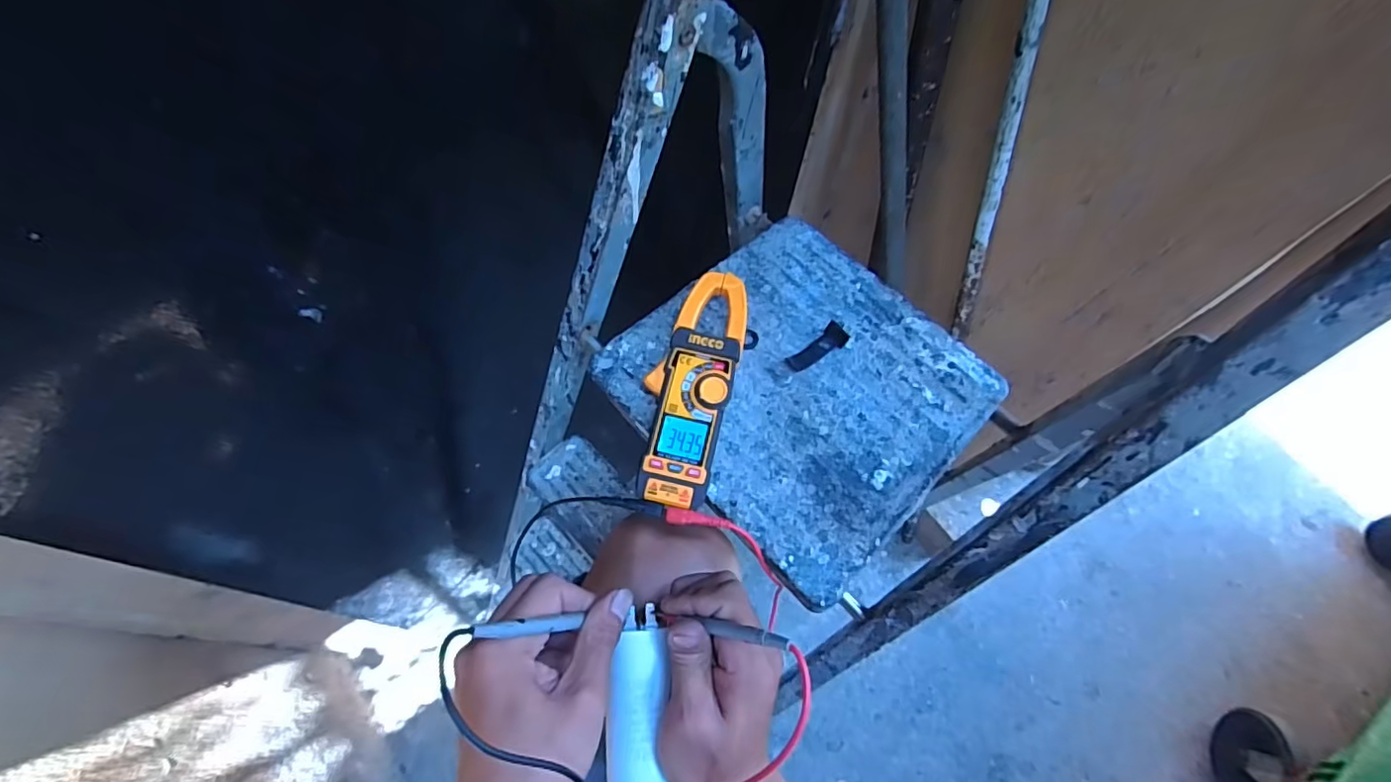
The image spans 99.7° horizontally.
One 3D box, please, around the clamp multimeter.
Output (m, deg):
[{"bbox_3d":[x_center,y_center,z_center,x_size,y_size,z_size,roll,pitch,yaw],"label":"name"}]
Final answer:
[{"bbox_3d":[0.000,-0.002,0.452,0.063,0.039,0.184,18,64,6],"label":"clamp multimeter"}]

